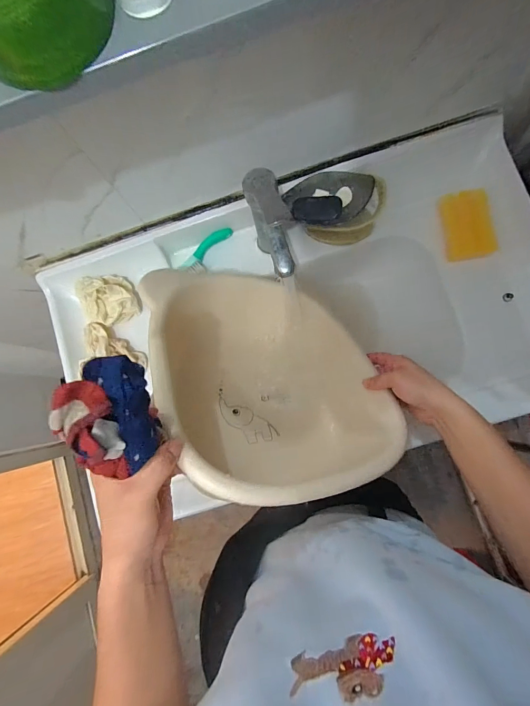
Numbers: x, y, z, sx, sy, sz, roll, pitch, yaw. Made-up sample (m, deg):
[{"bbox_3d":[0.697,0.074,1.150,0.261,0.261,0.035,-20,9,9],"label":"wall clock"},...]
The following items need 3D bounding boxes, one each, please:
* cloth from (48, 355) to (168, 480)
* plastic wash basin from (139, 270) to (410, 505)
[{"bbox_3d":[-0.119,0.052,0.270,0.052,0.073,0.089,-7,83,5],"label":"cloth"},{"bbox_3d":[0.006,0.049,0.489,0.348,0.393,0.151,19,121,-6],"label":"plastic wash basin"}]

